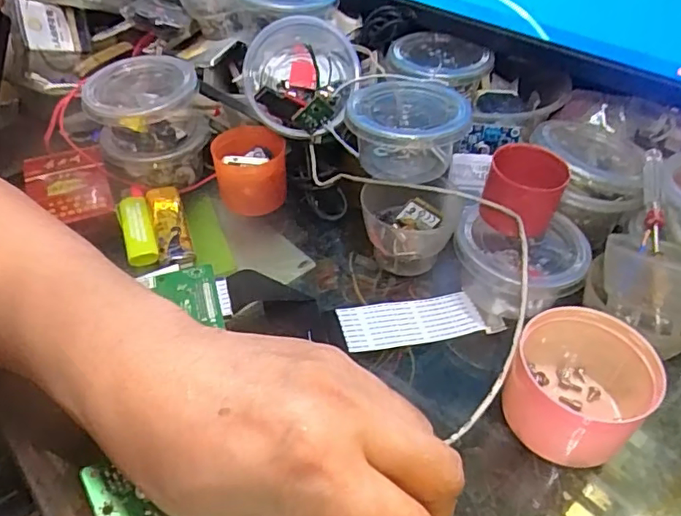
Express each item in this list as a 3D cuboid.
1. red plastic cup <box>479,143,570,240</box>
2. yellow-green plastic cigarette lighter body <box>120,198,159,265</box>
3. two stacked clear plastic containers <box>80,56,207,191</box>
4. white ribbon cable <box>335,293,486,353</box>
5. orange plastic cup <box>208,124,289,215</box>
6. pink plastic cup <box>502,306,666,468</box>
[{"bbox_3d":[0.111,-0.039,0.335,0.043,0.044,0.044,1,45,-1],"label":"red plastic cup"},{"bbox_3d":[-0.139,-0.019,0.374,0.019,0.007,0.066,-14,47,-15],"label":"yellow-green plastic cigarette lighter body"},{"bbox_3d":[-0.141,-0.104,0.401,0.084,0.058,0.068,17,47,15],"label":"two stacked clear plastic containers"},{"bbox_3d":[0.043,0.039,0.334,0.085,0.005,0.031,-8,46,-10],"label":"white ribbon cable"},{"bbox_3d":[-0.066,-0.064,0.402,0.050,0.045,0.049,1,45,-1],"label":"orange plastic cup"},{"bbox_3d":[0.121,0.062,0.278,0.062,0.048,0.074,20,48,18],"label":"pink plastic cup"}]

